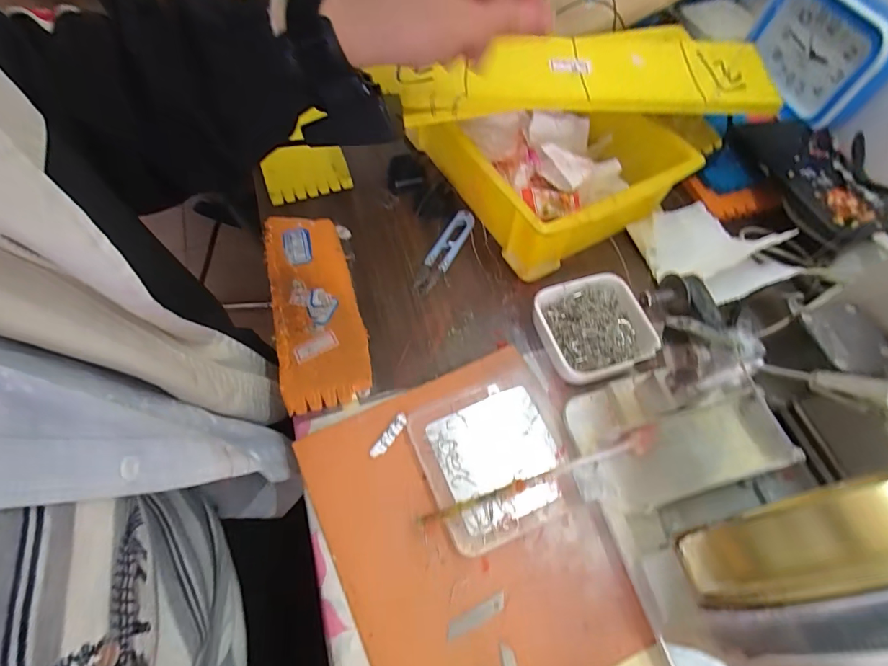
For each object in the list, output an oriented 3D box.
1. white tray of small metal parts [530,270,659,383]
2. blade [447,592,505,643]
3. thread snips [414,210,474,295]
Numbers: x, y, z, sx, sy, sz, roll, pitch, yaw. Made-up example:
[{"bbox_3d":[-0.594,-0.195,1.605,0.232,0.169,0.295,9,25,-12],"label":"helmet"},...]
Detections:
[{"bbox_3d":[0.122,-0.003,0.369,0.094,0.027,0.083,-15,62,-9],"label":"white tray of small metal parts"},{"bbox_3d":[0.020,0.176,0.283,0.040,0.004,0.009,-24,66,-11],"label":"blade"},{"bbox_3d":[0.000,-0.077,0.427,0.023,0.009,0.098,26,64,13],"label":"thread snips"}]

